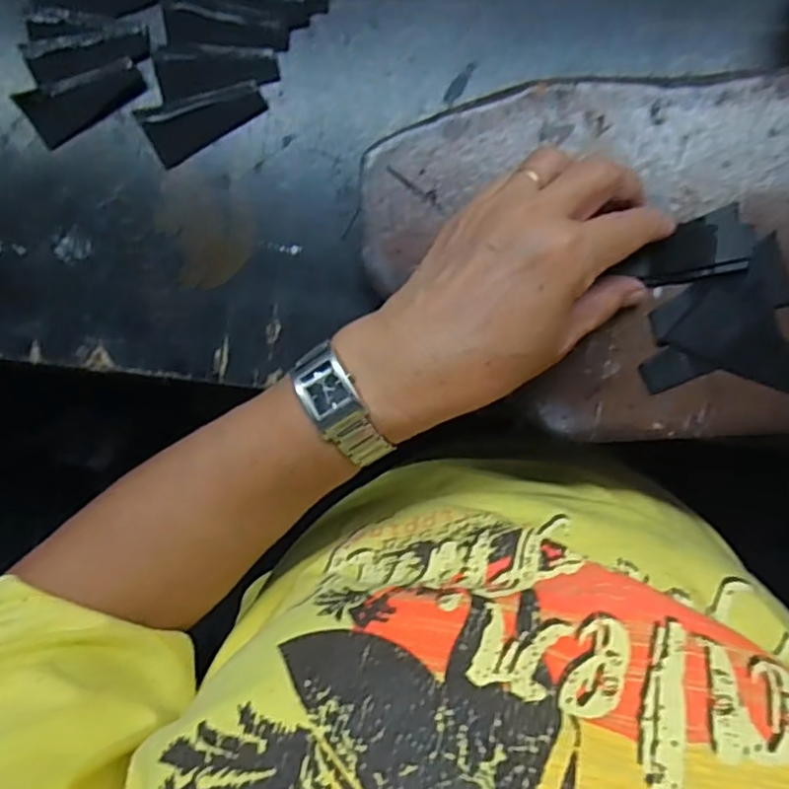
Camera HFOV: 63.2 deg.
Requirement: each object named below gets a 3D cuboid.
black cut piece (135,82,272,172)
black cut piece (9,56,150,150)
[{"bbox_3d":[-0.102,-0.148,0.341,0.064,0.004,0.031,-26,88,3],"label":"black cut piece"},{"bbox_3d":[-0.169,-0.161,0.347,0.066,0.004,0.031,-27,87,3],"label":"black cut piece"}]

